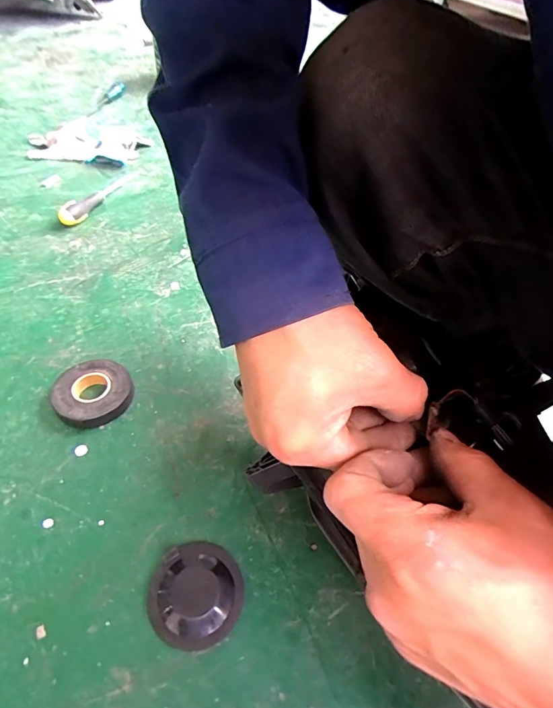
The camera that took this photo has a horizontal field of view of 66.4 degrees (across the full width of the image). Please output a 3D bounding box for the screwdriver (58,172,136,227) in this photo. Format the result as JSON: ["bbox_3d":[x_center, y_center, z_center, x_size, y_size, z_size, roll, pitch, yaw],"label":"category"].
[{"bbox_3d":[-0.319,-0.291,0.766,0.035,0.029,0.210,16,49,9],"label":"screwdriver"}]

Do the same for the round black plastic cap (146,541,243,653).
[{"bbox_3d":[-0.071,0.210,0.372,0.077,0.023,0.081,3,48,-4],"label":"round black plastic cap"}]

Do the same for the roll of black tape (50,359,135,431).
[{"bbox_3d":[-0.217,0.044,0.497,0.083,0.022,0.085,3,48,-4],"label":"roll of black tape"}]

